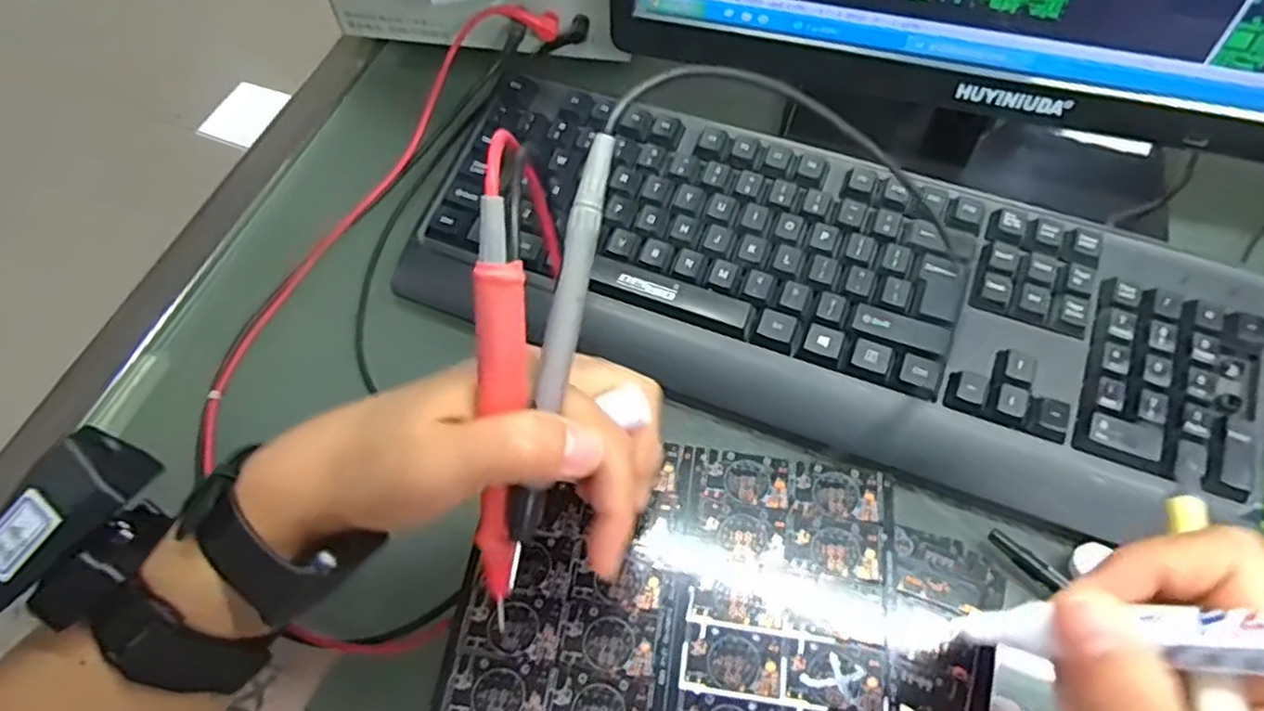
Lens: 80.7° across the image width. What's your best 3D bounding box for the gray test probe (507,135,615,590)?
[{"bbox_3d":[-0.023,0.000,0.233,0.009,0.007,0.140,12,90,7],"label":"gray test probe"}]

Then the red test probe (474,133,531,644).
[{"bbox_3d":[-0.040,0.008,0.232,0.015,0.017,0.146,3,101,2],"label":"red test probe"}]

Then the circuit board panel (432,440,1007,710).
[{"bbox_3d":[0.034,0.109,0.281,0.186,0.004,0.157,16,61,9],"label":"circuit board panel"}]

